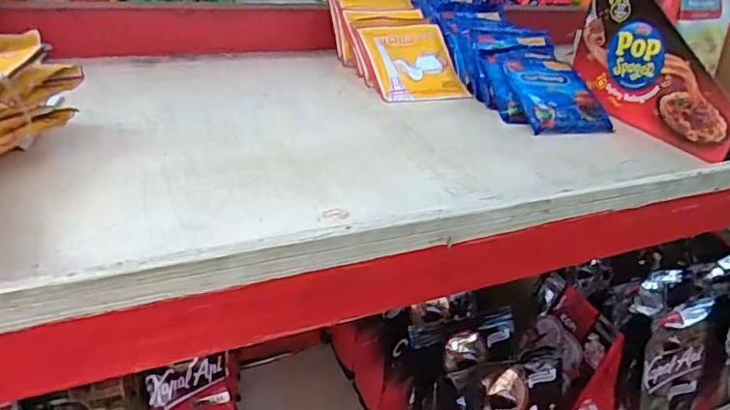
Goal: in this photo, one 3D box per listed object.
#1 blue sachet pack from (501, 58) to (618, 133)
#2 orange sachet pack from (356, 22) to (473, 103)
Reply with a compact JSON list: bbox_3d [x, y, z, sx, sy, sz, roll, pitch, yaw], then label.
[{"bbox_3d":[0.179,-0.106,0.533,0.088,0.013,0.099,-1,52,-19],"label":"blue sachet pack"},{"bbox_3d":[0.049,-0.149,0.575,0.095,0.010,0.115,-8,59,-22],"label":"orange sachet pack"}]

